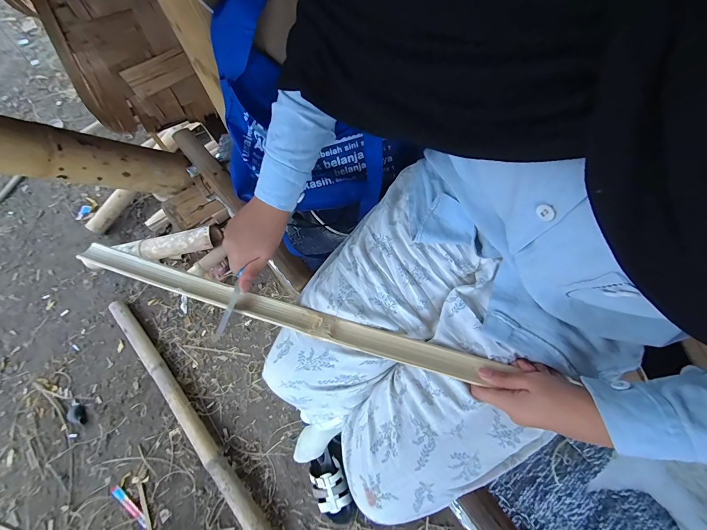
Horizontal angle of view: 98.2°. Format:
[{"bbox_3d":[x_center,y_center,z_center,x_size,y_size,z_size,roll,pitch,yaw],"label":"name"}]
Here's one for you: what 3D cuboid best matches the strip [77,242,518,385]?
[{"bbox_3d":[-0.121,0.056,0.426,0.604,0.013,0.043,14,50,11],"label":"strip"}]

